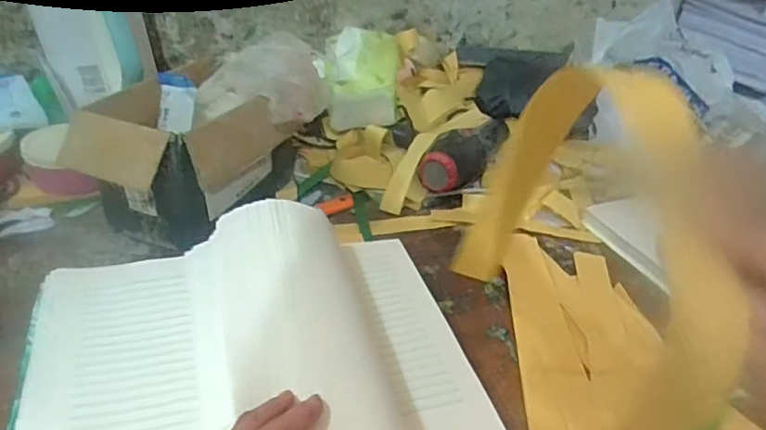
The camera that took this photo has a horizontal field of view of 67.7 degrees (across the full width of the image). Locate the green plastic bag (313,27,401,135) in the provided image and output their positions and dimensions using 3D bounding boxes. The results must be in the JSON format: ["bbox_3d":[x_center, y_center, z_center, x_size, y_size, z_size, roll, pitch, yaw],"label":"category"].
[{"bbox_3d":[-0.036,-0.226,0.923,0.122,0.110,0.157,6,34,-3],"label":"green plastic bag"}]

